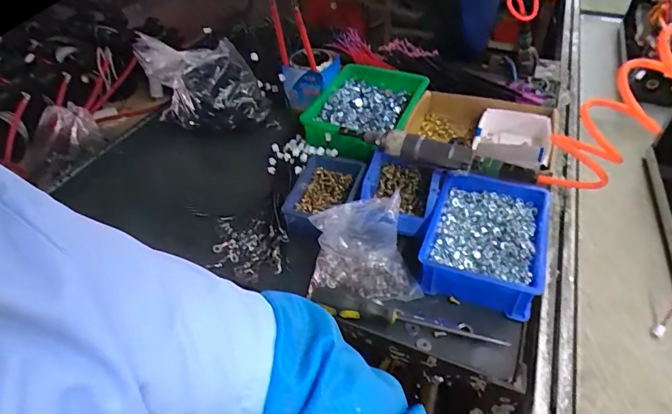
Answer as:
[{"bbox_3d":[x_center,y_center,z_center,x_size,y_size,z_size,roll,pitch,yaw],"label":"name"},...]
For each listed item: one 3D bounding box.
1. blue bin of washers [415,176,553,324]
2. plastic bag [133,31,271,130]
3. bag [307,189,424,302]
[{"bbox_3d":[0.207,0.050,0.606,0.151,0.081,0.188,15,45,17],"label":"blue bin of washers"},{"bbox_3d":[-0.250,-0.231,0.825,0.203,0.170,0.107,18,46,20],"label":"plastic bag"},{"bbox_3d":[0.035,0.049,0.591,0.141,0.058,0.132,-3,43,-1],"label":"bag"}]

